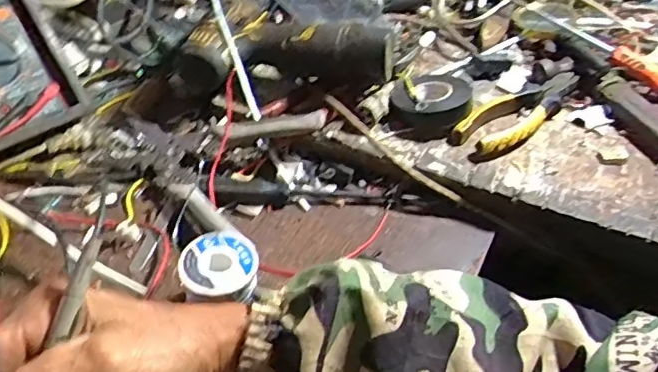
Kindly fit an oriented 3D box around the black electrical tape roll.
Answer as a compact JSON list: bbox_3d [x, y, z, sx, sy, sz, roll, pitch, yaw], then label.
[{"bbox_3d":[0.096,-0.077,0.549,0.070,0.024,0.071,2,45,-2],"label":"black electrical tape roll"}]

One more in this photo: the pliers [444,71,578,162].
[{"bbox_3d":[0.179,-0.070,0.553,0.159,0.020,0.052,-33,55,-30],"label":"pliers"}]

